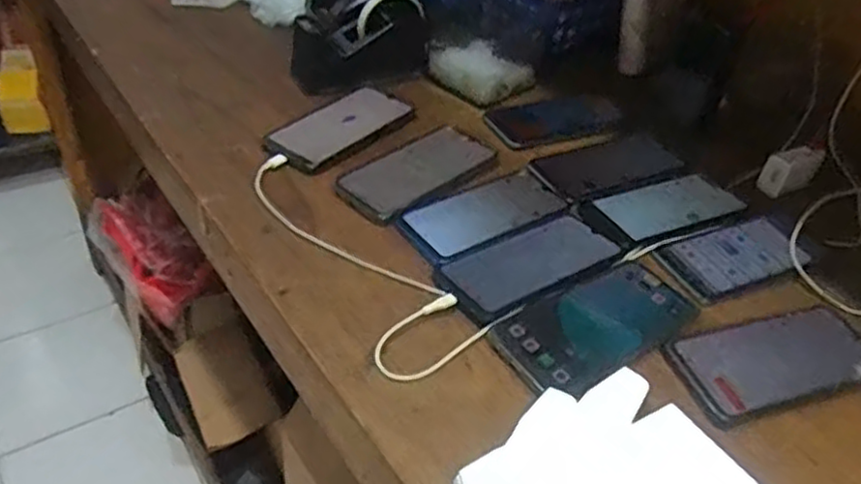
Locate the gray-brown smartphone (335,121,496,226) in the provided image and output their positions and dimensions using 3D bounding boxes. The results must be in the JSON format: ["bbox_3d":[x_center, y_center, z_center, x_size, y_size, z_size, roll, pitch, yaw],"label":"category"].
[{"bbox_3d":[-0.013,-0.076,0.715,0.168,0.006,0.087,-28,51,-34],"label":"gray-brown smartphone"}]

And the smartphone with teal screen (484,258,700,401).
[{"bbox_3d":[0.136,0.065,0.562,0.177,0.013,0.086,-24,49,-31],"label":"smartphone with teal screen"}]

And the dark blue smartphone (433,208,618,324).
[{"bbox_3d":[0.089,0.018,0.612,0.172,0.011,0.078,-22,48,-30],"label":"dark blue smartphone"}]

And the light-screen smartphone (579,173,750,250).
[{"bbox_3d":[0.231,-0.033,0.691,0.164,0.007,0.076,-15,45,-24],"label":"light-screen smartphone"}]

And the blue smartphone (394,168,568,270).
[{"bbox_3d":[0.051,-0.028,0.666,0.165,0.007,0.079,-21,48,-29],"label":"blue smartphone"}]

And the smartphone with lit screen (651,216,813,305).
[{"bbox_3d":[0.281,0.014,0.644,0.144,0.011,0.070,-14,45,-23],"label":"smartphone with lit screen"}]

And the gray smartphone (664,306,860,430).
[{"bbox_3d":[0.273,0.093,0.549,0.179,0.015,0.078,-12,44,-21],"label":"gray smartphone"}]

